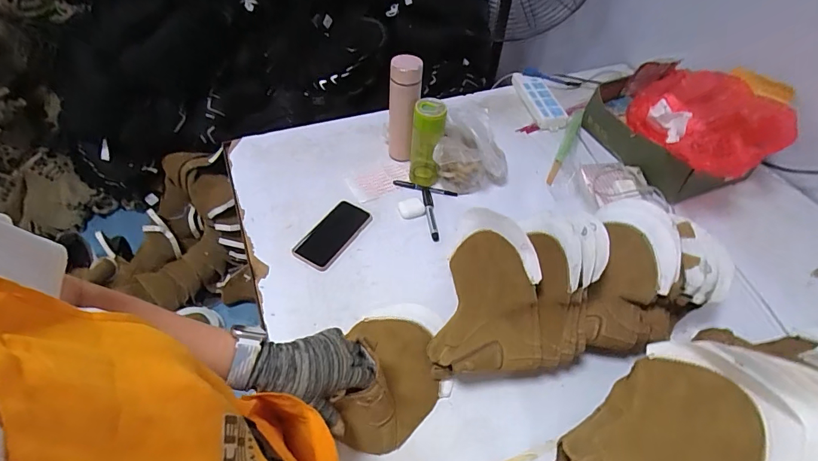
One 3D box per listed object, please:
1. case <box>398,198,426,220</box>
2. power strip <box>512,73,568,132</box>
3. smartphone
[{"bbox_3d":[0.005,-0.045,0.882,0.054,0.016,0.046,-13,52,-15],"label":"case"},{"bbox_3d":[0.352,-0.352,1.157,0.099,0.037,0.235,-3,50,-6],"label":"power strip"},{"bbox_3d":[-0.149,0.004,0.838,0.092,0.013,0.164,27,53,18],"label":"smartphone"}]

